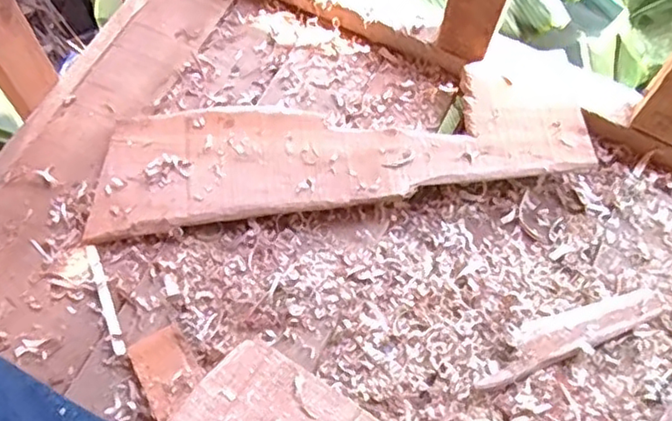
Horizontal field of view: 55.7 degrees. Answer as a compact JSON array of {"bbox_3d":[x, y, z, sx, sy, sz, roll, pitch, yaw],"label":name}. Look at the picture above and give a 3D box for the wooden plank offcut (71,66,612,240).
[{"bbox_3d":[0.001,-0.058,0.592,0.447,0.011,0.109,-9,69,-1],"label":"wooden plank offcut"}]

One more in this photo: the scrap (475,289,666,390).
[{"bbox_3d":[0.197,0.104,0.539,0.170,0.017,0.036,-20,66,-10],"label":"scrap"}]

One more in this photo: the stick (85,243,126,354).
[{"bbox_3d":[-0.202,0.077,0.556,0.010,0.010,0.107,-22,66,-11],"label":"stick"}]

